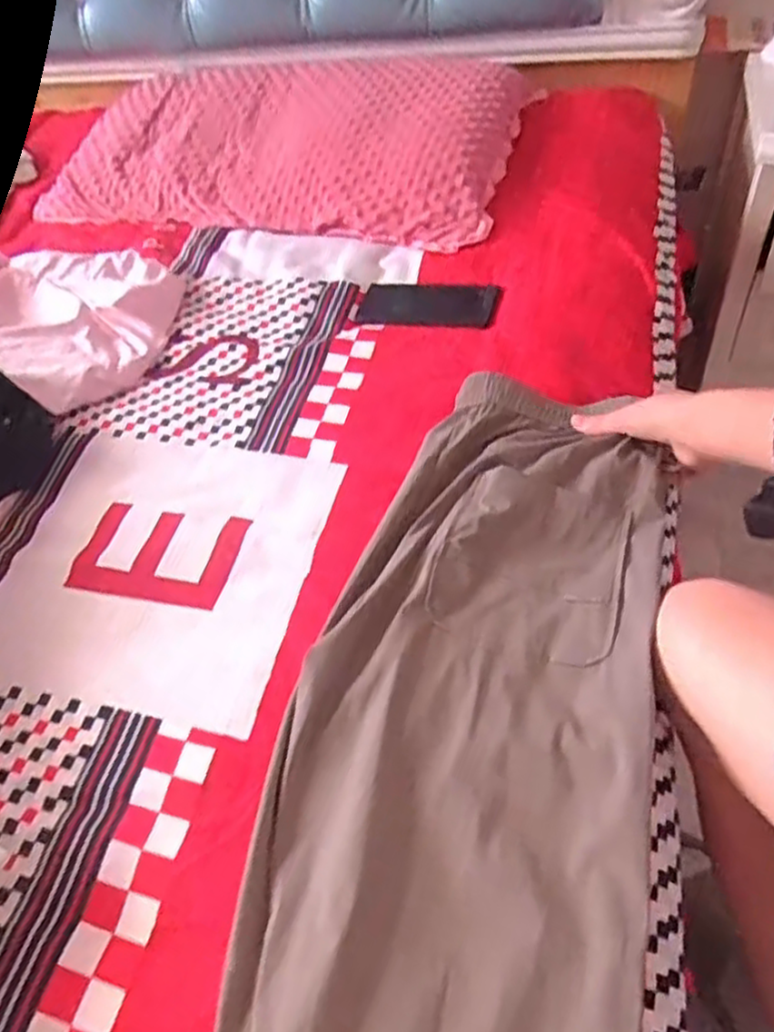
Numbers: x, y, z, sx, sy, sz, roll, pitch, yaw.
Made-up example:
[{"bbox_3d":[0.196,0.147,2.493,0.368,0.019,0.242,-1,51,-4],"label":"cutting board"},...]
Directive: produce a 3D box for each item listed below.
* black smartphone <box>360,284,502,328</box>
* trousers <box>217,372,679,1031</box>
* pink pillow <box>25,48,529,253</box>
[{"bbox_3d":[0.048,-0.257,0.881,0.171,0.006,0.073,9,60,23],"label":"black smartphone"},{"bbox_3d":[0.030,0.260,0.446,0.246,0.071,0.911,7,52,12],"label":"trousers"},{"bbox_3d":[-0.168,-0.565,1.093,0.716,0.112,0.375,10,55,16],"label":"pink pillow"}]

